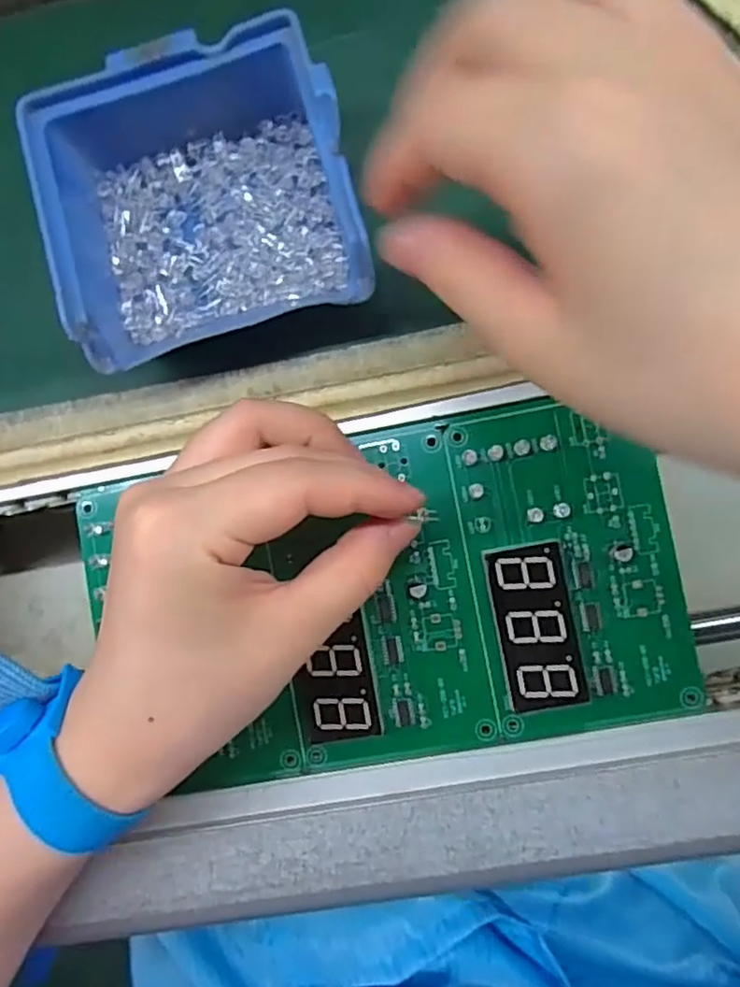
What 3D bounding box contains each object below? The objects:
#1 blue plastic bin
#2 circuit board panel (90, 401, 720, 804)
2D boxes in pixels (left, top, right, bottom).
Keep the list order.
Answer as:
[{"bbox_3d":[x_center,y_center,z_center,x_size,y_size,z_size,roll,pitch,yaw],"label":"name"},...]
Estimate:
[{"bbox_3d":[-0.056,-0.102,0.237,0.103,0.046,0.096,-16,85,4],"label":"blue plastic bin"},{"bbox_3d":[0.005,0.040,0.257,0.221,0.012,0.124,-11,87,6],"label":"circuit board panel"}]

